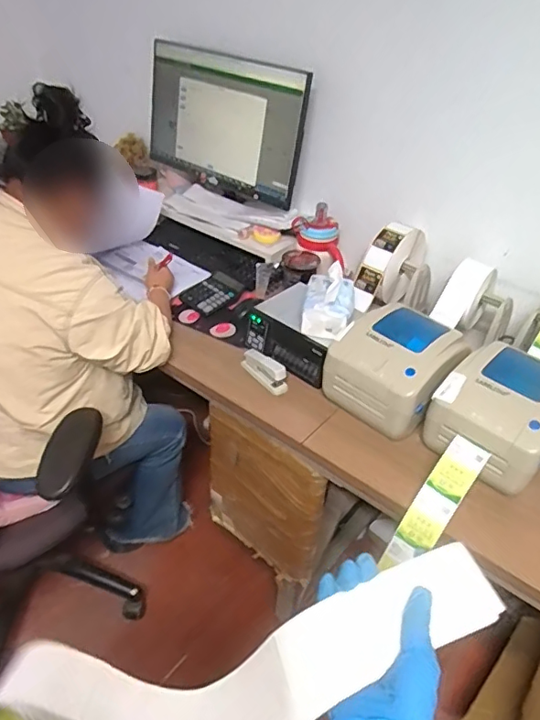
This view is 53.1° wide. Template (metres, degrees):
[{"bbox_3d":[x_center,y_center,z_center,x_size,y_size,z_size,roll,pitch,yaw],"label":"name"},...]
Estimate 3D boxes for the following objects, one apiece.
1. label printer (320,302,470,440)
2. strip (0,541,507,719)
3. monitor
[{"bbox_3d":[0.275,0.006,1.098,0.207,0.152,0.281,33,47,32],"label":"label printer"},{"bbox_3d":[-0.015,0.259,0.455,0.418,0.084,0.110,-19,41,2],"label":"strip"},{"bbox_3d":[-0.150,-0.667,1.535,0.593,0.354,0.076,32,39,32],"label":"monitor"}]

